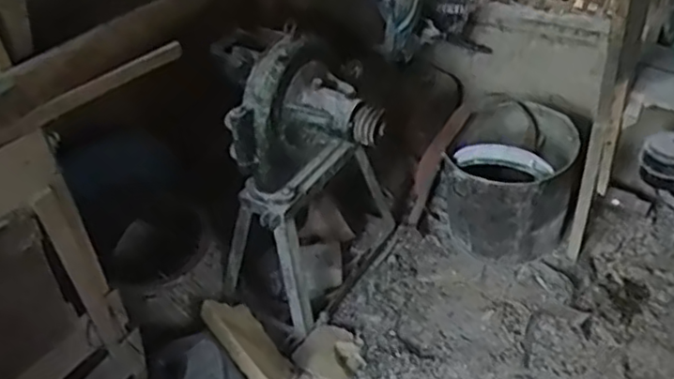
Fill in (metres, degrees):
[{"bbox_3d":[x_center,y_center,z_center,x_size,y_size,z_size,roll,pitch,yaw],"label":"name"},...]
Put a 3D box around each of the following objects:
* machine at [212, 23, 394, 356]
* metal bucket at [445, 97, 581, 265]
[{"bbox_3d":[-0.077,-0.044,1.736,0.527,0.716,0.390,-30,45,-26],"label":"machine"},{"bbox_3d":[0.496,-0.002,1.919,0.328,0.398,0.343,-4,40,3],"label":"metal bucket"}]

